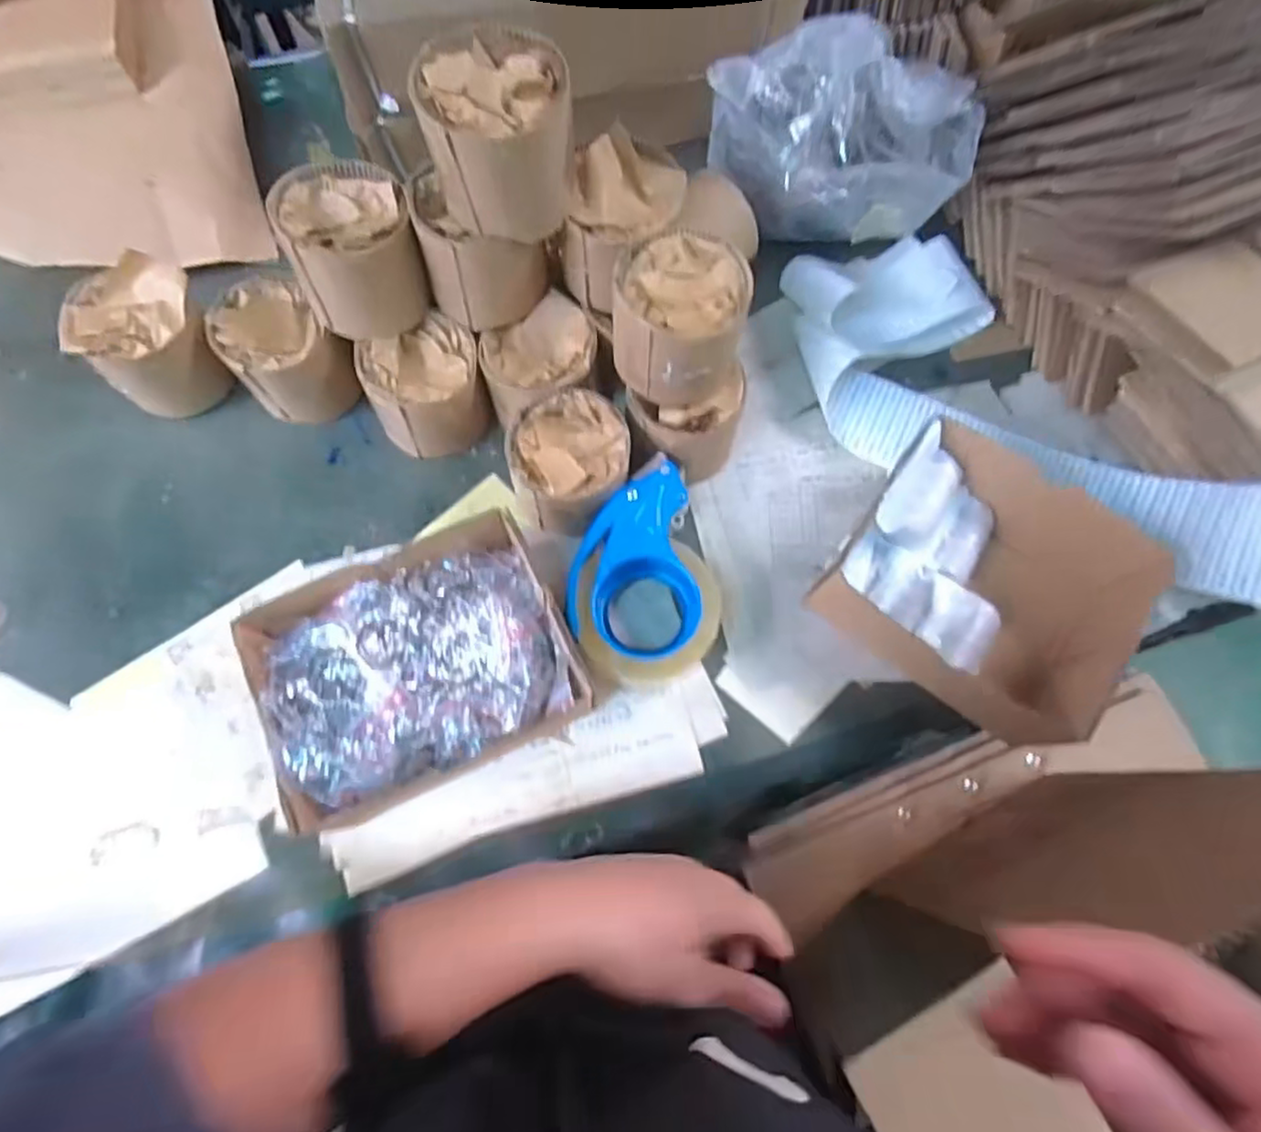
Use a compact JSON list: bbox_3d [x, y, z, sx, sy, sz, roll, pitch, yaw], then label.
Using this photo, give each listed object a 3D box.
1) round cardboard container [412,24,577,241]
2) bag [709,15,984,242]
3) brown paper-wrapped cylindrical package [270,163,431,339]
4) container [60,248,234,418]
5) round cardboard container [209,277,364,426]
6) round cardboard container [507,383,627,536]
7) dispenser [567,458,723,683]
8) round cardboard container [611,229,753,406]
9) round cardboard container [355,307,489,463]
[{"bbox_3d":[-0.083,-0.273,0.435,0.088,0.085,0.083,0,73,-1],"label":"round cardboard container"},{"bbox_3d":[0.174,-0.368,0.588,0.214,0.160,0.115,8,73,1],"label":"bag"},{"bbox_3d":[-0.199,-0.230,0.507,0.086,0.087,0.093,0,73,-1],"label":"brown paper-wrapped cylindrical package"},{"bbox_3d":[-0.385,-0.180,0.556,0.091,0.089,0.087,0,73,-1],"label":"container"},{"bbox_3d":[-0.280,-0.170,0.560,0.079,0.085,0.104,-43,78,-13],"label":"round cardboard container"},{"bbox_3d":[-0.047,-0.079,0.536,0.088,0.071,0.096,0,73,-1],"label":"round cardboard container"},{"bbox_3d":[0.012,0.005,0.525,0.107,0.058,0.161,6,73,0],"label":"dispenser"},{"bbox_3d":[0.036,-0.176,0.496,0.093,0.084,0.087,0,73,-1],"label":"round cardboard container"},{"bbox_3d":[-0.163,-0.143,0.557,0.086,0.083,0.079,0,73,-1],"label":"round cardboard container"}]

